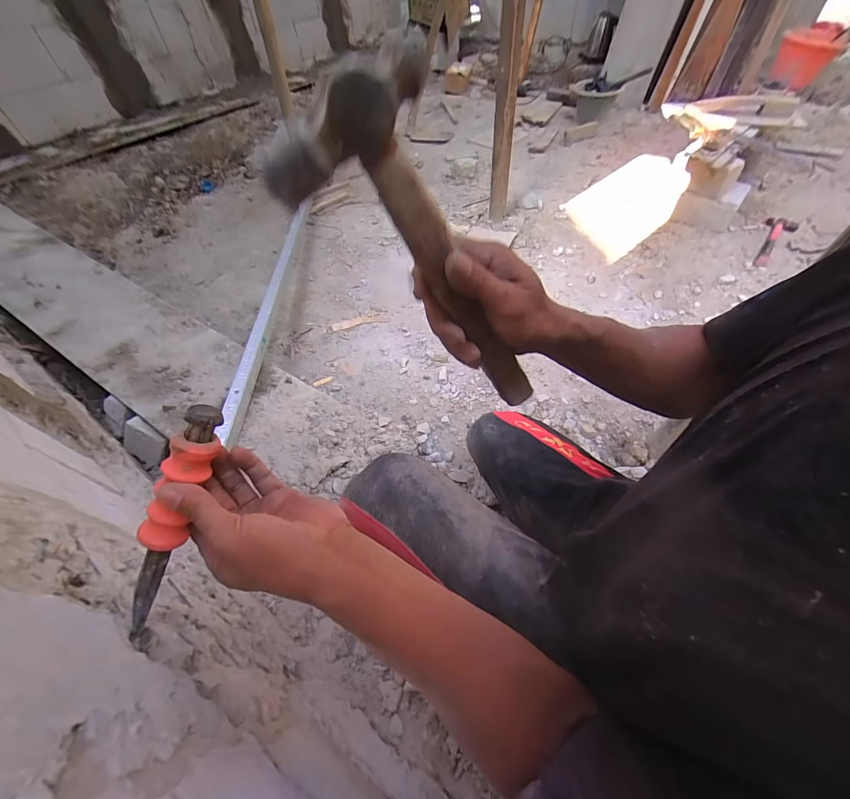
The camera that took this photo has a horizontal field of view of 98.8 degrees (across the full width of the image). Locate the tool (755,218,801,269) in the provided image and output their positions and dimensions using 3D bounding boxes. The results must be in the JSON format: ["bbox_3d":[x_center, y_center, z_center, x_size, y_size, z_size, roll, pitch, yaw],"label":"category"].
[{"bbox_3d":[1.233,-0.566,1.299,0.091,0.024,0.340,35,63,27],"label":"tool"}]

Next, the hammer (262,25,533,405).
[{"bbox_3d":[0.019,-0.072,0.275,0.087,0.290,0.038,-20,49,21],"label":"hammer"}]

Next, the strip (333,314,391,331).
[{"bbox_3d":[-0.213,-0.261,1.213,0.190,0.014,0.038,-12,53,-5],"label":"strip"}]

